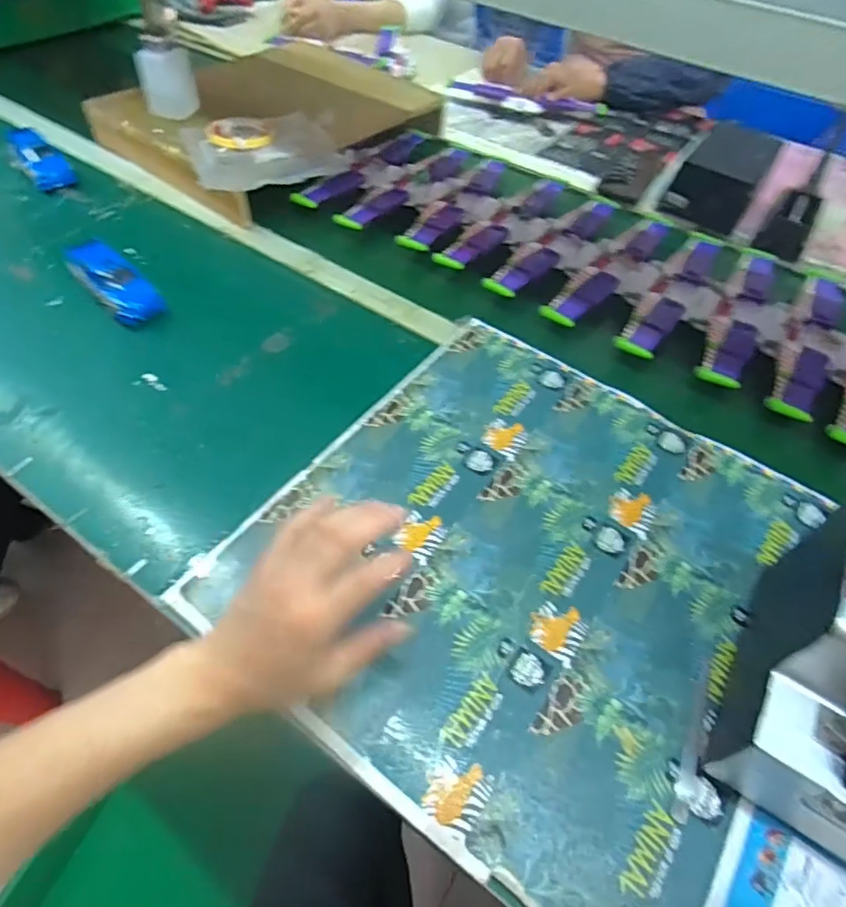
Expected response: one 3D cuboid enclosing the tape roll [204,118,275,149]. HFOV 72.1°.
[{"bbox_3d":[-0.257,-0.452,0.818,0.088,0.010,0.088,-7,53,-11],"label":"tape roll"}]

